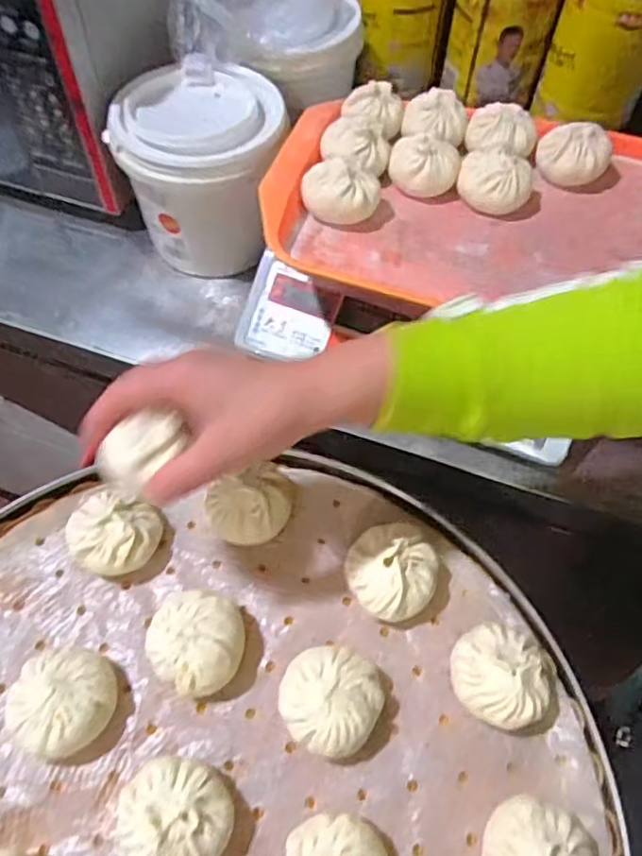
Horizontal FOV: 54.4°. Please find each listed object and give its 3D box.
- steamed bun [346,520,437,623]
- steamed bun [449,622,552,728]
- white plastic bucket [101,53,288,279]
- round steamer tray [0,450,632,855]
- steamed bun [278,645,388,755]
[{"bbox_3d":[0.052,0.107,0.467,0.066,0.051,0.064,1,58,-1],"label":"steamed bun"},{"bbox_3d":[0.125,0.167,0.431,0.071,0.050,0.063,-36,65,-22],"label":"steamed bun"},{"bbox_3d":[-0.118,-0.264,0.654,0.158,0.157,0.153,1,58,-1],"label":"white plastic bucket"},{"bbox_3d":[-0.077,0.250,0.379,0.516,0.052,0.486,1,58,-1],"label":"round steamer tray"},{"bbox_3d":[0.006,0.184,0.423,0.065,0.043,0.063,1,58,-1],"label":"steamed bun"}]

